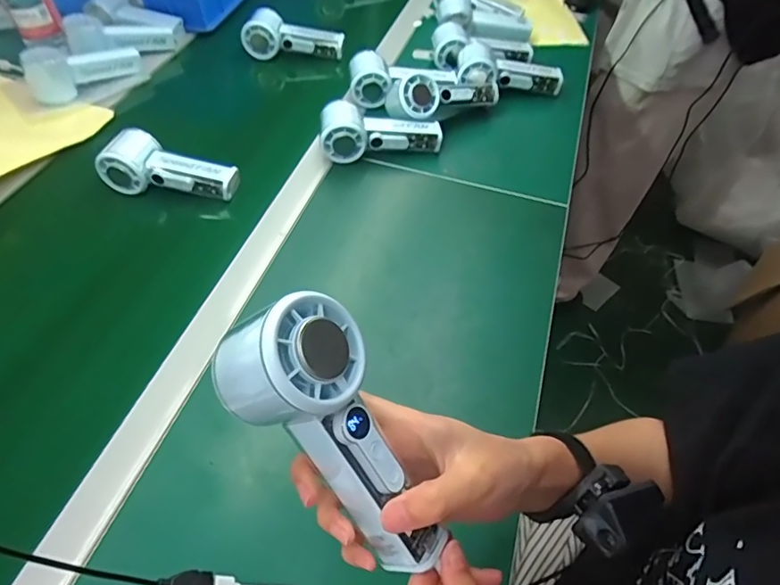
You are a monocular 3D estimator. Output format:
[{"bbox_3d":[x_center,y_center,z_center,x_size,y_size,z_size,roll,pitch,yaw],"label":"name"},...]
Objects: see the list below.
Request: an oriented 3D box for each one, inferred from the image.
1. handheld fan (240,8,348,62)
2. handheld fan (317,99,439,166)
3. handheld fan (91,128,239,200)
[{"bbox_3d":[-0.153,-0.403,0.812,0.156,0.053,0.044,9,53,6],"label":"handheld fan"},{"bbox_3d":[-0.010,-0.202,0.648,0.149,0.057,0.058,-2,53,-2],"label":"handheld fan"},{"bbox_3d":[-0.258,-0.146,0.611,0.156,0.059,0.058,8,53,6],"label":"handheld fan"}]

